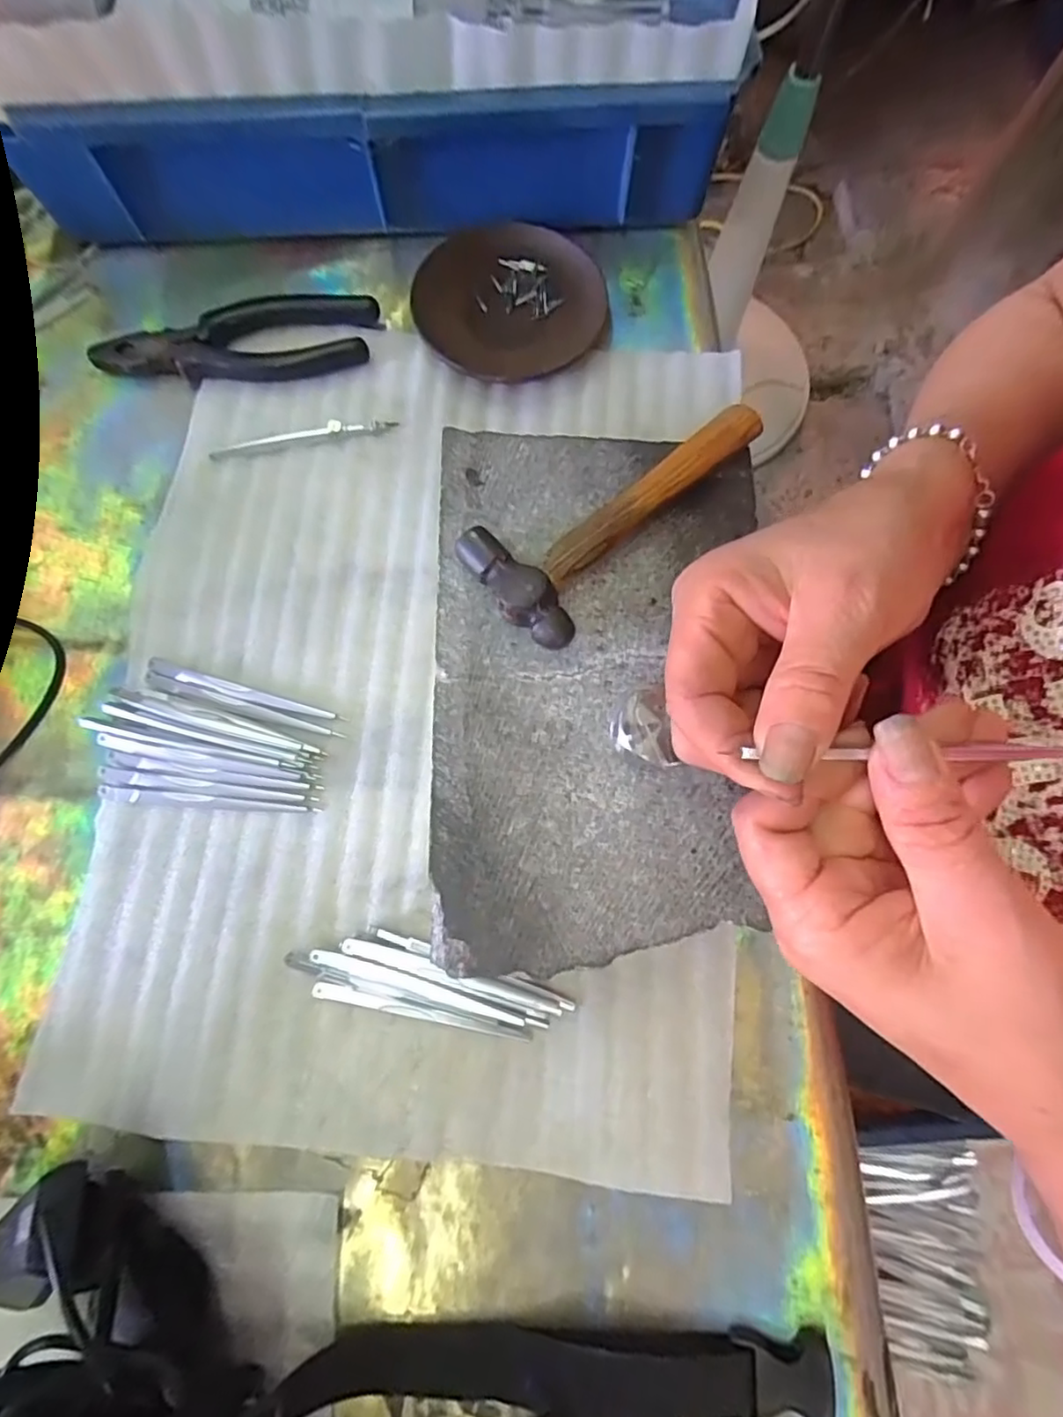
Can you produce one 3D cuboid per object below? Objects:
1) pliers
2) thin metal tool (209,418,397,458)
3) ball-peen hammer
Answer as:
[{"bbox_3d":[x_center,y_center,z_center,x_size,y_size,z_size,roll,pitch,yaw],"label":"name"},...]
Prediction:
[{"bbox_3d":[-0.172,-0.213,0.362,0.162,0.016,0.049,-14,77,-4],"label":"pliers"},{"bbox_3d":[-0.132,-0.159,0.355,0.107,0.006,0.007,-12,77,-3],"label":"thin metal tool"},{"bbox_3d":[0.037,-0.098,0.282,0.061,0.021,0.152,41,79,8],"label":"ball-peen hammer"}]

